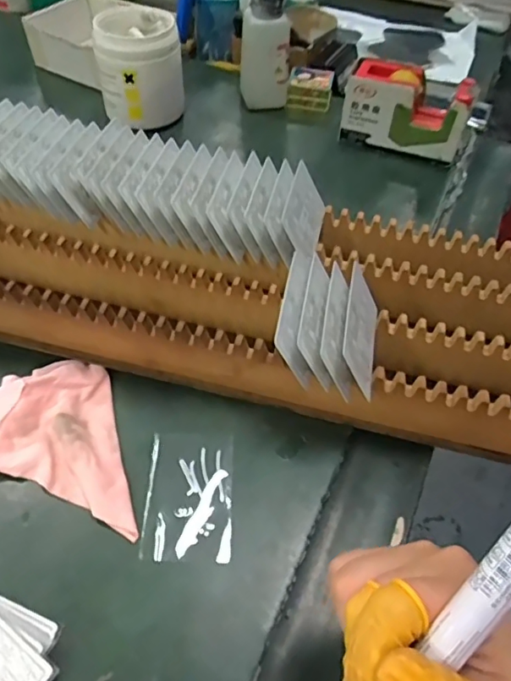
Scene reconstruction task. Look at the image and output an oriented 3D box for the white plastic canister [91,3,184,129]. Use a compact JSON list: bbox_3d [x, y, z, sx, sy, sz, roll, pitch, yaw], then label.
[{"bbox_3d":[-0.135,-0.317,0.616,0.094,0.103,0.100,-10,53,-10],"label":"white plastic canister"}]

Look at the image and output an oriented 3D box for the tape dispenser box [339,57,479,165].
[{"bbox_3d":[0.173,-0.260,0.600,0.141,0.085,0.059,19,53,11],"label":"tape dispenser box"}]

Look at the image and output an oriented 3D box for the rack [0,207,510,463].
[{"bbox_3d":[-0.025,-0.034,0.422,0.563,0.066,0.186,7,52,3],"label":"rack"}]

